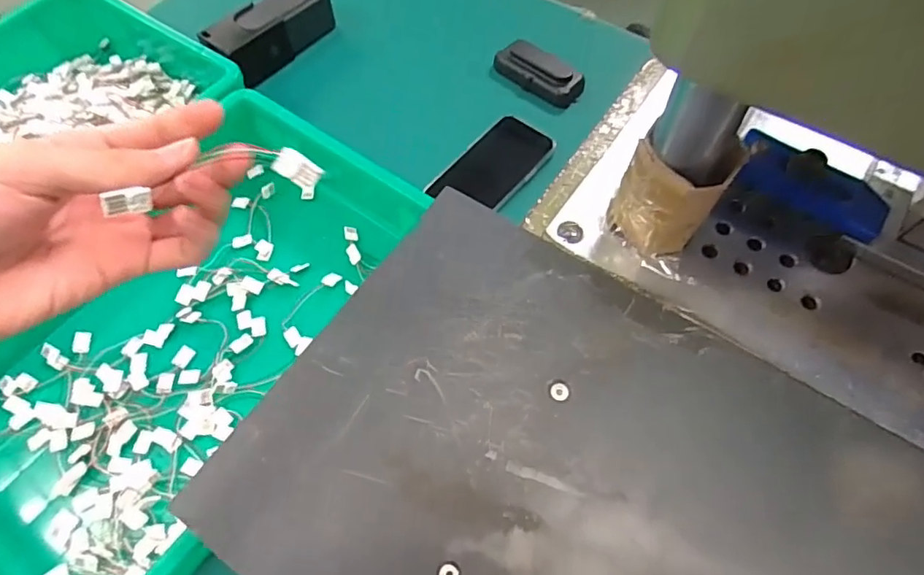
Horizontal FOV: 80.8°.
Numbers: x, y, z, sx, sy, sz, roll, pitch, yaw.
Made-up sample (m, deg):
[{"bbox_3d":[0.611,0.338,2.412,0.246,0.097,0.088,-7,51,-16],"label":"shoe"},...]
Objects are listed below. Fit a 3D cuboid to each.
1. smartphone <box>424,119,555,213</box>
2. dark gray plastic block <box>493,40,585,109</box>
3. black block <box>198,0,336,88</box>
[{"bbox_3d":[0.034,-0.128,0.565,0.076,0.011,0.132,34,68,17],"label":"smartphone"},{"bbox_3d":[0.086,-0.248,0.622,0.105,0.022,0.047,36,69,18],"label":"dark gray plastic block"},{"bbox_3d":[-0.223,-0.306,0.646,0.058,0.050,0.147,38,69,19],"label":"black block"}]

